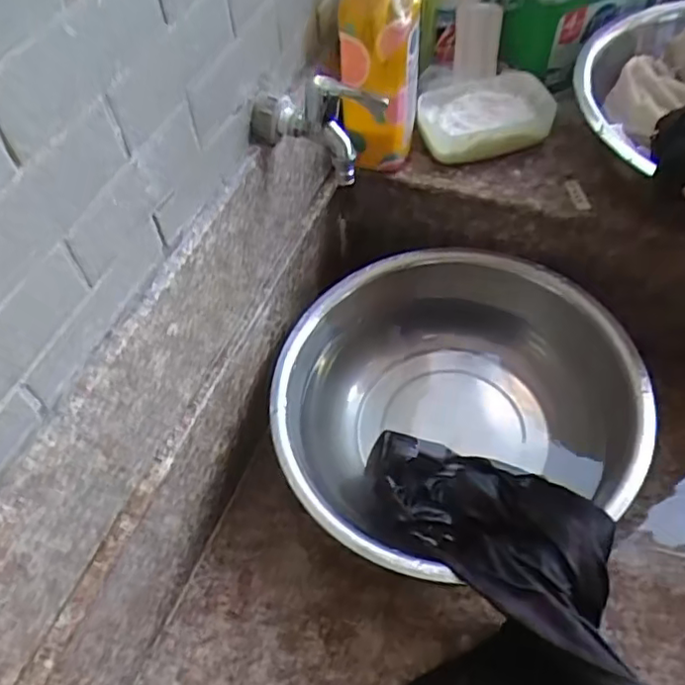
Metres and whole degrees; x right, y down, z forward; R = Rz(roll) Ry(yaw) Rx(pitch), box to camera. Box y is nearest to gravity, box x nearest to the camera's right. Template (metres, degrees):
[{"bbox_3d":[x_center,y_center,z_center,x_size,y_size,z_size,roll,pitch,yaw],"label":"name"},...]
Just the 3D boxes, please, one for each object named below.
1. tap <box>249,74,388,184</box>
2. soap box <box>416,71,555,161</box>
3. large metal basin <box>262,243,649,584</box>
[{"bbox_3d":[-0.019,-0.192,0.546,0.113,0.083,0.047,10,55,10],"label":"tap"},{"bbox_3d":[0.165,-0.267,0.731,0.150,0.050,0.099,-7,54,-3],"label":"soap box"},{"bbox_3d":[0.113,0.091,0.705,0.358,0.185,0.351,-1,54,2],"label":"large metal basin"}]

